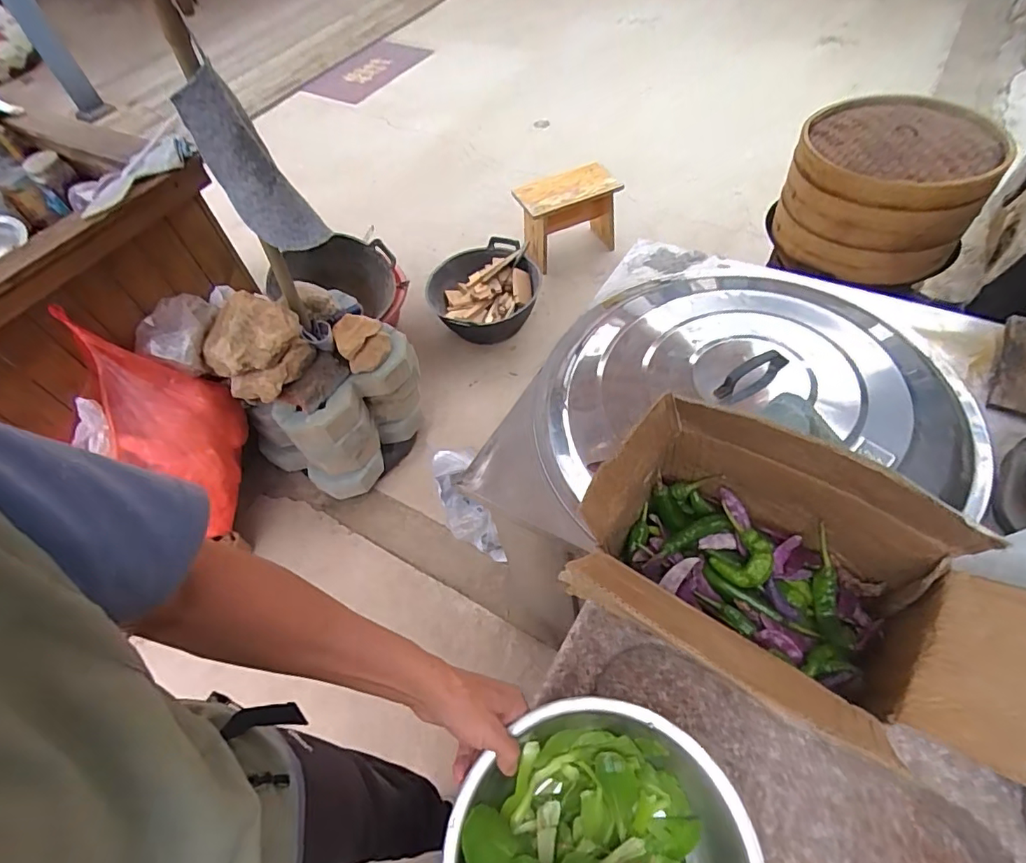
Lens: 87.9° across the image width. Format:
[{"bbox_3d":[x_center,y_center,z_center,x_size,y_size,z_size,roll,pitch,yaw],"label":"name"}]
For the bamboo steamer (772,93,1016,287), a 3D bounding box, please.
[{"bbox_3d":[0.683,-0.452,1.001,0.323,0.215,0.276,16,54,18],"label":"bamboo steamer"}]

